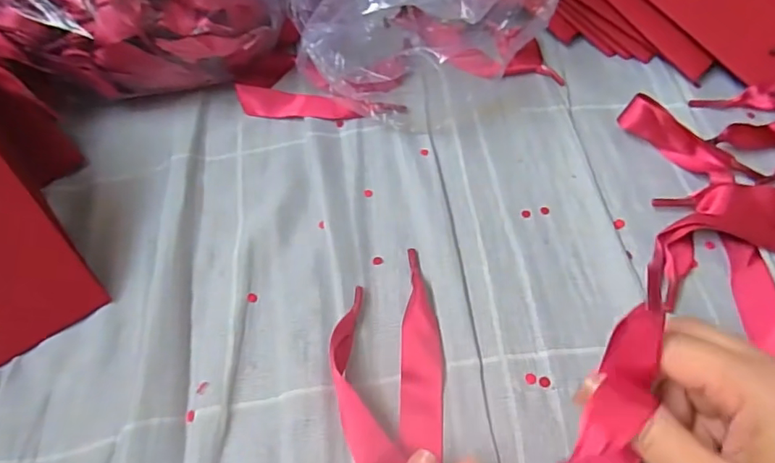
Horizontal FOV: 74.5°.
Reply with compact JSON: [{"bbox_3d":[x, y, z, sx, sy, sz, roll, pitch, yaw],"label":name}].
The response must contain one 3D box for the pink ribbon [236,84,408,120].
[{"bbox_3d":[-0.048,-0.087,0.348,0.114,0.013,0.018,6,59,9],"label":"pink ribbon"}]

